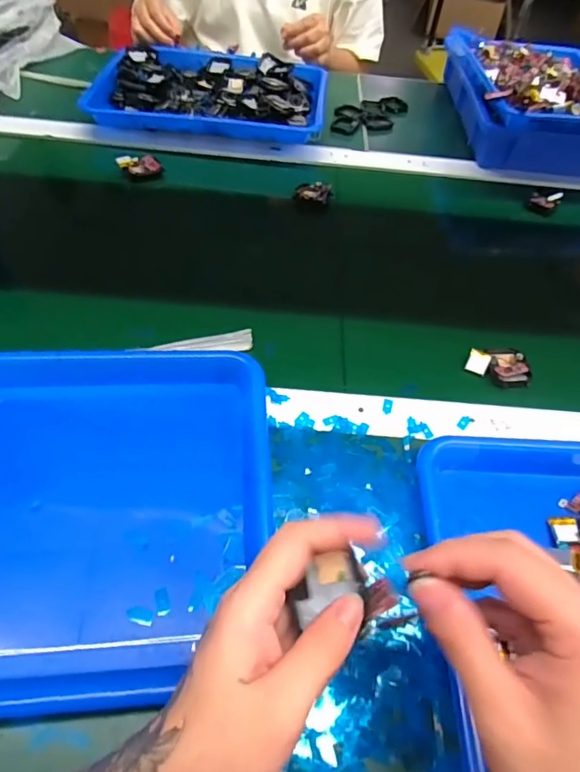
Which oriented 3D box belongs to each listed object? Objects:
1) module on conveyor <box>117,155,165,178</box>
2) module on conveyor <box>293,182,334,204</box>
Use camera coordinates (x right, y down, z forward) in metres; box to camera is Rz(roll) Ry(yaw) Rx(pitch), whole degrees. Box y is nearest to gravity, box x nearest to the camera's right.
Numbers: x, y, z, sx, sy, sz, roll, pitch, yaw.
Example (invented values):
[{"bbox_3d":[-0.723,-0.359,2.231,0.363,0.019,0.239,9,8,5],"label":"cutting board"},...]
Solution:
[{"bbox_3d":[-0.192,-0.284,0.626,0.053,0.020,0.020,-15,56,-16],"label":"module on conveyor"},{"bbox_3d":[0.031,-0.248,0.620,0.047,0.014,0.029,11,54,3],"label":"module on conveyor"}]

